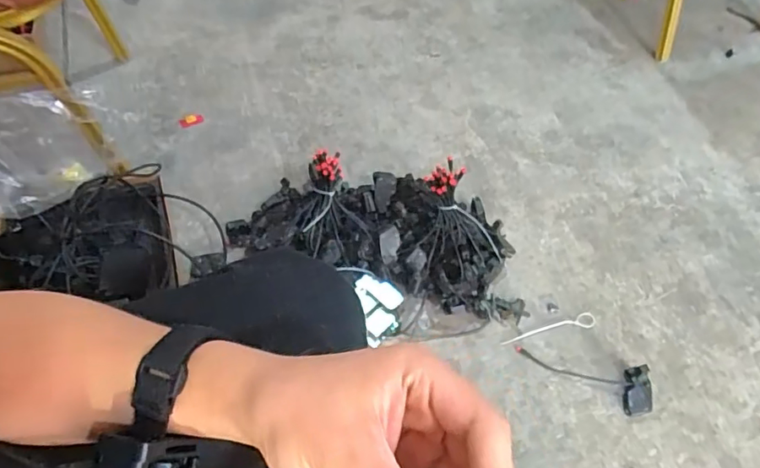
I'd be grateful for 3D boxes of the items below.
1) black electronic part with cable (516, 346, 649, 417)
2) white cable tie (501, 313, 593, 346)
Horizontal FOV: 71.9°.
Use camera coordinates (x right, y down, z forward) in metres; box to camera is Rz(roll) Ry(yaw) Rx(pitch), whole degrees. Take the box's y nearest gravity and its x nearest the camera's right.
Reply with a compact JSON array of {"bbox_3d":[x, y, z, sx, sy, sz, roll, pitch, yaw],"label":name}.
[{"bbox_3d":[0.340,0.239,0.871,0.218,0.042,0.076,13,56,4],"label":"black electronic part with cable"},{"bbox_3d":[0.303,0.175,0.931,0.185,0.005,0.028,-14,59,-14],"label":"white cable tie"}]

